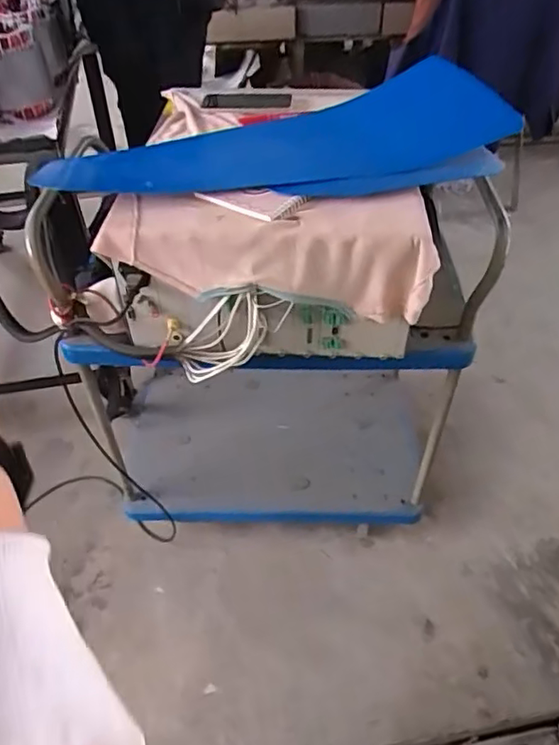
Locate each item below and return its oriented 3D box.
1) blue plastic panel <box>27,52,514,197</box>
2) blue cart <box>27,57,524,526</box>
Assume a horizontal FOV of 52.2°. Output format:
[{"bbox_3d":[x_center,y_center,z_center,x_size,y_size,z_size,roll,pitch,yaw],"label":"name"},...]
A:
[{"bbox_3d":[-0.001,-0.356,0.845,0.669,0.089,0.241,-8,45,-7],"label":"blue plastic panel"},{"bbox_3d":[-0.030,-0.068,1.167,0.745,0.852,0.541,-2,45,-1],"label":"blue cart"}]

